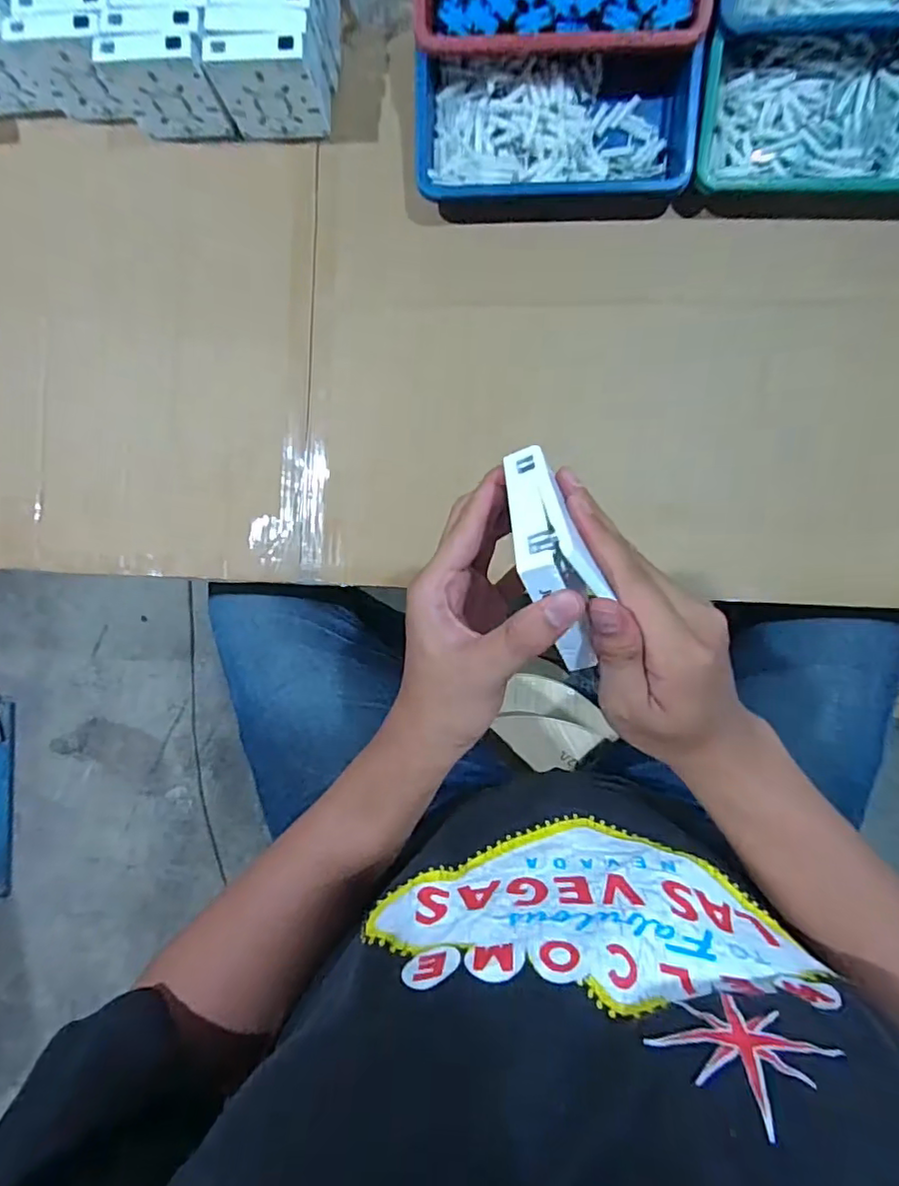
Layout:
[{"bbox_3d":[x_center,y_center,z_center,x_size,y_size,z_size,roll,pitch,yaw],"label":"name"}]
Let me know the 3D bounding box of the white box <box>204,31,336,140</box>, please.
[{"bbox_3d":[-0.156,-0.441,0.517,0.086,0.081,0.026,2,90,5],"label":"white box"}]

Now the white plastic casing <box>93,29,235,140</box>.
[{"bbox_3d":[-0.249,-0.448,0.532,0.088,0.099,0.023,3,90,5],"label":"white plastic casing"}]

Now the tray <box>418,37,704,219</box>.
[{"bbox_3d":[0.089,-0.399,0.518,0.233,0.052,0.119,3,90,5],"label":"tray"}]

